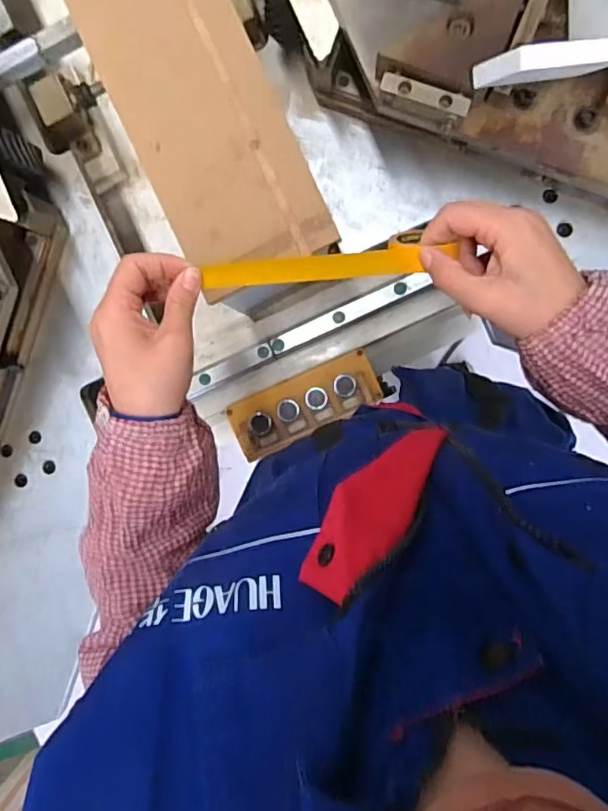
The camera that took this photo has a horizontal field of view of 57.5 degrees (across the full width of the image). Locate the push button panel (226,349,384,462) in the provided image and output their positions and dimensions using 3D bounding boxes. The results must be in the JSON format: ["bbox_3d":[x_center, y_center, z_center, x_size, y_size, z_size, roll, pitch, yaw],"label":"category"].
[{"bbox_3d":[0.001,-0.001,0.689,0.188,0.039,0.069,-24,93,7],"label":"push button panel"}]

